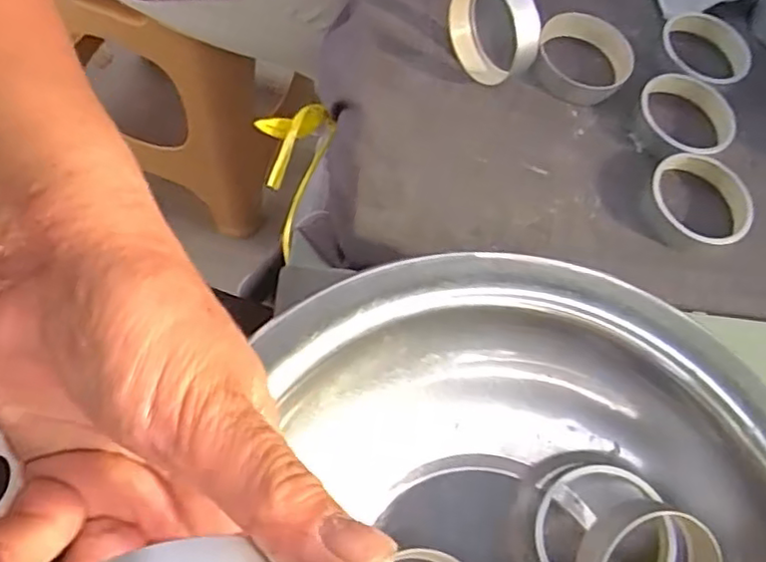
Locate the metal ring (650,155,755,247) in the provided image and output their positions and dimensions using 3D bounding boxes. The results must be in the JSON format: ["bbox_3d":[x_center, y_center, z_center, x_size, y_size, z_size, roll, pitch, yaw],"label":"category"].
[{"bbox_3d":[0.199,-0.050,0.403,0.050,0.020,0.064,-27,72,-20],"label":"metal ring"}]

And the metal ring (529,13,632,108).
[{"bbox_3d":[0.135,-0.151,0.440,0.062,0.021,0.062,4,65,-8],"label":"metal ring"}]

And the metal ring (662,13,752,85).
[{"bbox_3d":[0.230,-0.162,0.458,0.063,0.014,0.063,4,65,-8],"label":"metal ring"}]

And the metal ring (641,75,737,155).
[{"bbox_3d":[0.197,-0.107,0.426,0.058,0.019,0.061,4,65,-8],"label":"metal ring"}]

